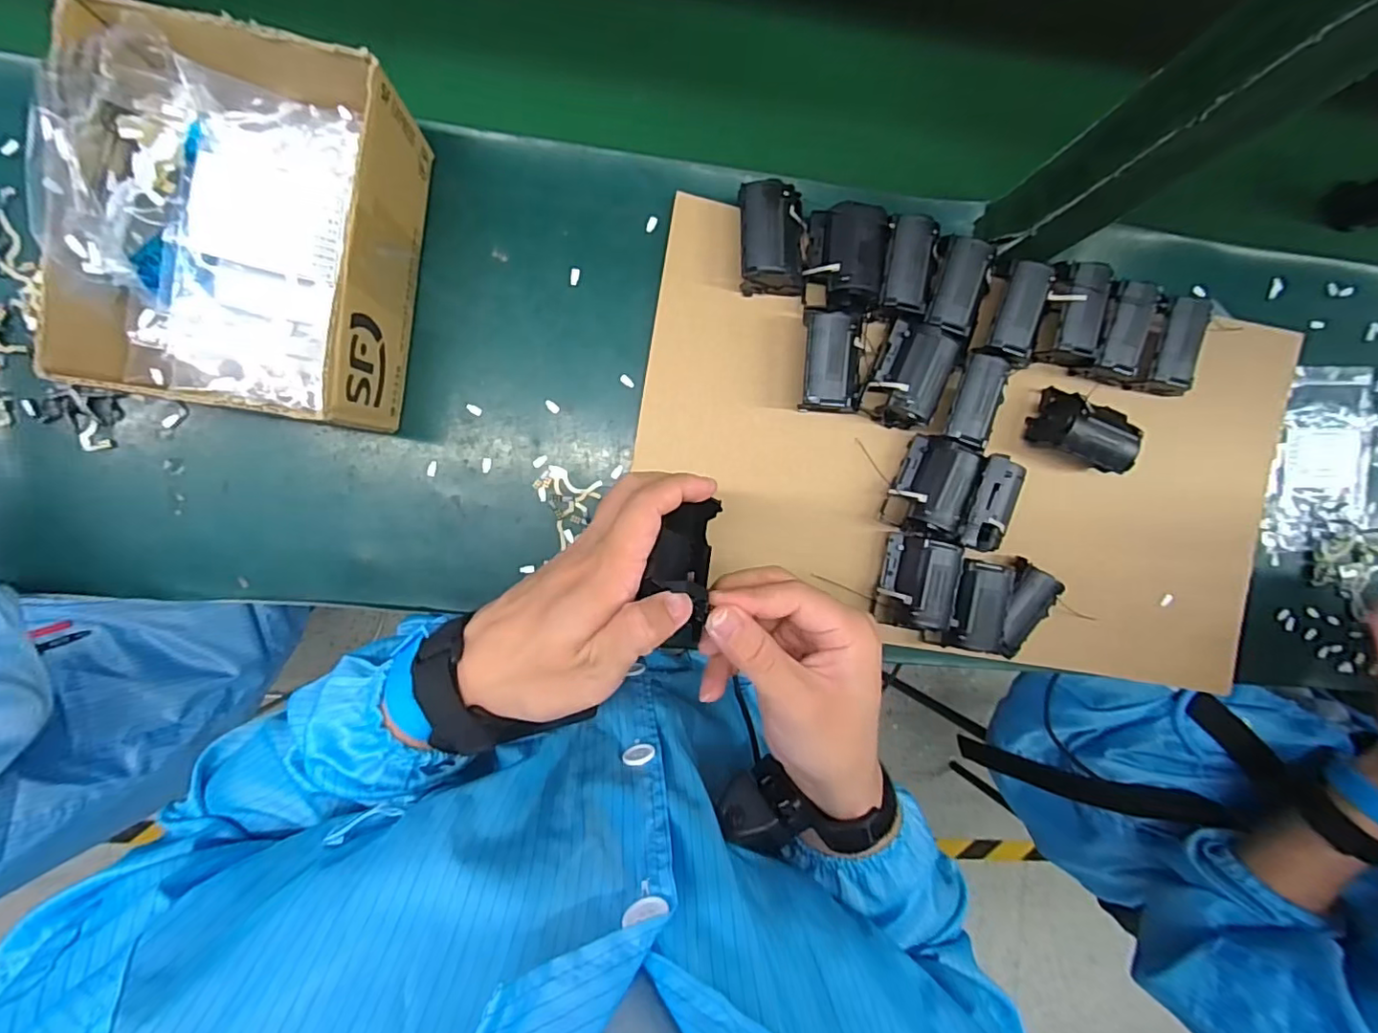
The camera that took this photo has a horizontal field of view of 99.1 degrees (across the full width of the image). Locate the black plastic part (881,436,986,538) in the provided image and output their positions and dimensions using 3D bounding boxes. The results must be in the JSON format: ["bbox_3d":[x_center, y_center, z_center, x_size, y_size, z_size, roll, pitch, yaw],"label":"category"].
[{"bbox_3d":[0.181,-0.022,0.442,0.048,0.041,0.070,19,89,-6],"label":"black plastic part"}]

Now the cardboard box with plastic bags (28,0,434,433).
[{"bbox_3d":[-0.257,-0.160,0.352,0.149,0.119,0.193,8,90,-6],"label":"cardboard box with plastic bags"}]

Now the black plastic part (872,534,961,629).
[{"bbox_3d":[0.173,0.050,0.443,0.047,0.041,0.067,9,90,-6],"label":"black plastic part"}]

